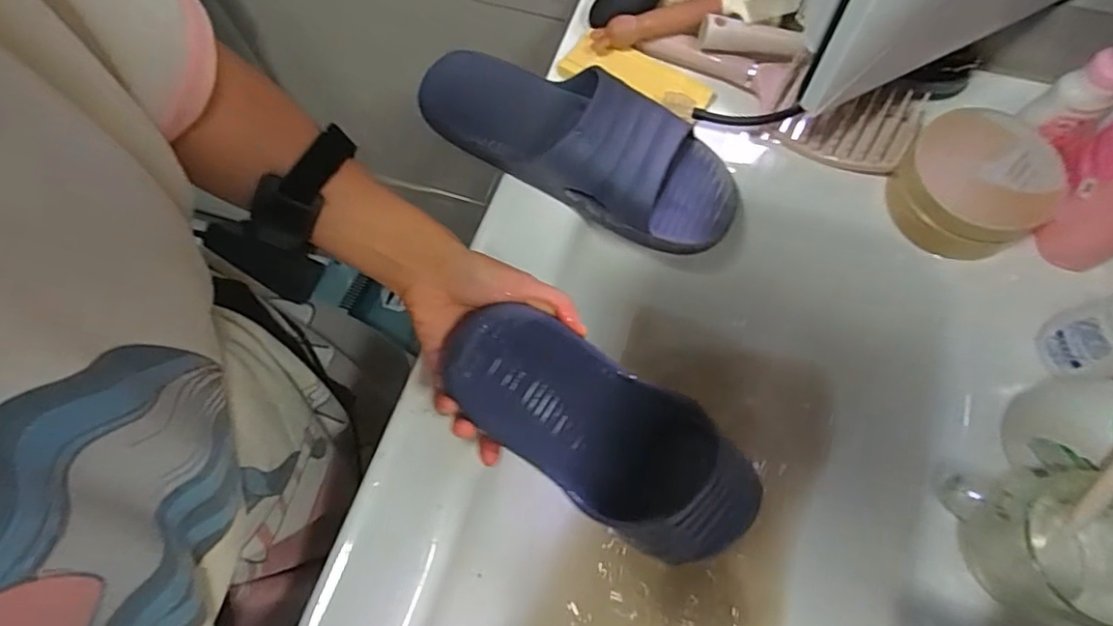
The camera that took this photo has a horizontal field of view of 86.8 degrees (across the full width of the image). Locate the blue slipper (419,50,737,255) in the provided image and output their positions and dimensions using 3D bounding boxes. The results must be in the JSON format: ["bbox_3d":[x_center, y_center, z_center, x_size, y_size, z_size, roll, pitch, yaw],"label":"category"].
[{"bbox_3d":[0.016,-0.149,0.477,0.279,0.073,0.103,25,72,12],"label":"blue slipper"}]

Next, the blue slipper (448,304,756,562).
[{"bbox_3d":[0.036,0.086,0.398,0.240,0.066,0.091,36,74,-8],"label":"blue slipper"}]

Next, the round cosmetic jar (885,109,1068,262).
[{"bbox_3d":[0.324,-0.099,0.456,0.099,0.054,0.101,-1,69,2],"label":"round cosmetic jar"}]

